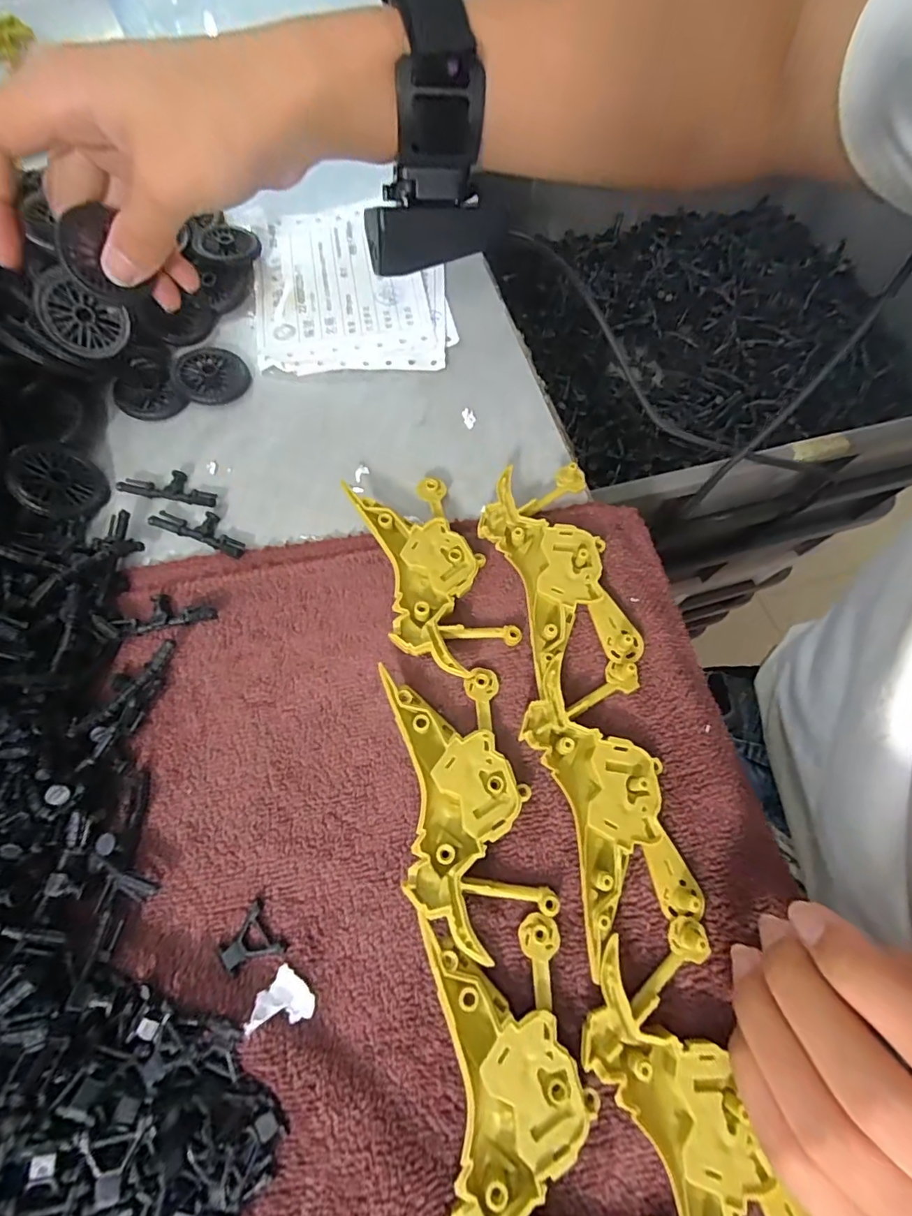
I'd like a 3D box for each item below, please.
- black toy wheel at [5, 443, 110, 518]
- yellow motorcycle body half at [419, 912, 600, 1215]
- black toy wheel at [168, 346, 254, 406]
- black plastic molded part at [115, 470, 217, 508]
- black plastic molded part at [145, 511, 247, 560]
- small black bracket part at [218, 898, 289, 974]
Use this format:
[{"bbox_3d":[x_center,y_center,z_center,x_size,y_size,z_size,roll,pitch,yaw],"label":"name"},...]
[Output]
[{"bbox_3d":[-0.188,-0.061,0.245,0.038,0.008,0.037,13,62,-42],"label":"black toy wheel"},{"bbox_3d":[0.019,0.153,0.162,0.047,0.010,0.099,-9,67,-4],"label":"yellow motorcycle body half"},{"bbox_3d":[-0.135,-0.129,0.282,0.038,0.009,0.037,0,66,0],"label":"black toy wheel"},{"bbox_3d":[-0.140,-0.061,0.257,0.049,0.007,0.017,11,67,4],"label":"black plastic molded part"},{"bbox_3d":[-0.121,-0.039,0.248,0.048,0.005,0.018,21,68,9],"label":"black plastic molded part"},{"bbox_3d":[-0.073,0.118,0.181,0.020,0.004,0.020,-37,71,-15],"label":"small black bracket part"}]

